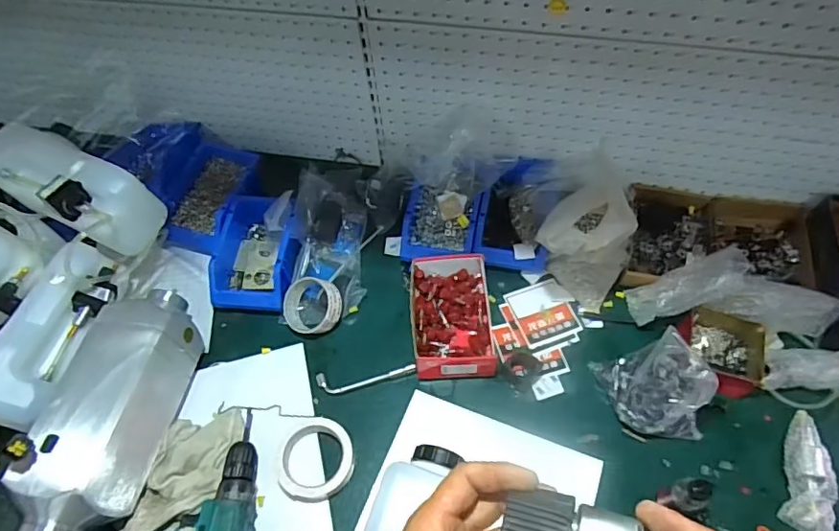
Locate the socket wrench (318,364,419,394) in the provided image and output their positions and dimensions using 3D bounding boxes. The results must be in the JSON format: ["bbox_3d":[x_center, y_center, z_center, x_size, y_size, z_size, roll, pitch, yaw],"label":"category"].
[{"bbox_3d":[-0.076,0.165,0.778,0.143,0.015,0.031,-7,57,-1],"label":"socket wrench"}]

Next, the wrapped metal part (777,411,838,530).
[{"bbox_3d":[0.489,0.257,0.670,0.060,0.028,0.146,17,60,14],"label":"wrapped metal part"}]

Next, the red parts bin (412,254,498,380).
[{"bbox_3d":[0.048,0.073,0.796,0.113,0.051,0.189,-4,57,0],"label":"red parts bin"}]

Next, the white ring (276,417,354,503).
[{"bbox_3d":[-0.136,0.255,0.705,0.097,0.030,0.103,-1,57,2],"label":"white ring"}]

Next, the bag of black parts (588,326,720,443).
[{"bbox_3d":[0.312,0.159,0.703,0.107,0.083,0.126,-12,57,-4],"label":"bag of black parts"}]

